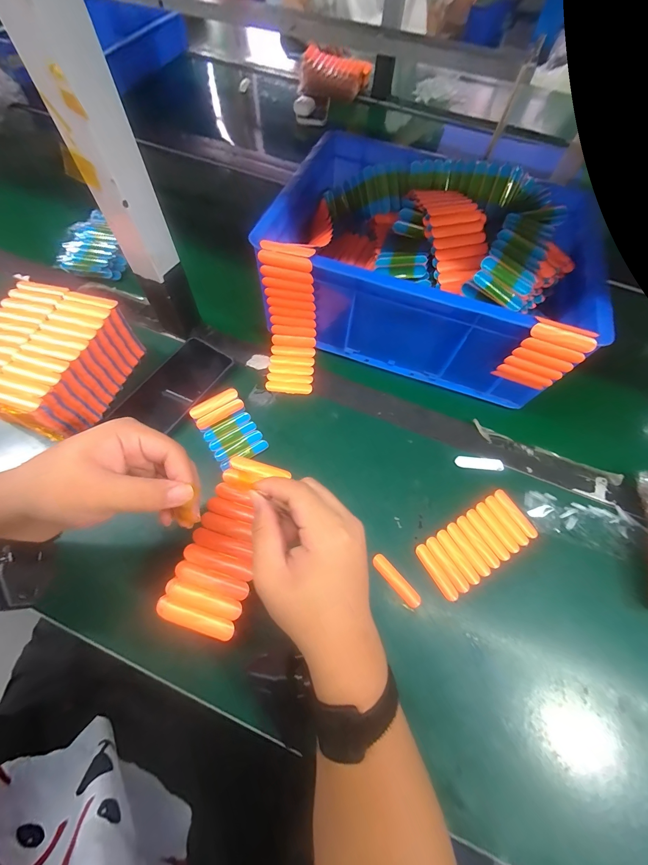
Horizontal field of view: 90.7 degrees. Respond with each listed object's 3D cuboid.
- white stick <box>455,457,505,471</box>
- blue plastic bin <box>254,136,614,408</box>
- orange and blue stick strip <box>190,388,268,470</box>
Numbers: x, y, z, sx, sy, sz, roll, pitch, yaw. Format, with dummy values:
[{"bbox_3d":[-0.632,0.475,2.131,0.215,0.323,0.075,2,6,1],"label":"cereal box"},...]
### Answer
[{"bbox_3d":[0.198,0.039,0.407,0.060,0.004,0.015,6,65,0],"label":"white stick"},{"bbox_3d":[0.139,-0.237,0.457,0.396,0.140,0.301,16,65,5],"label":"blue plastic bin"},{"bbox_3d":[-0.121,-0.004,0.408,0.063,0.012,0.092,-30,79,-14],"label":"orange and blue stick strip"}]

